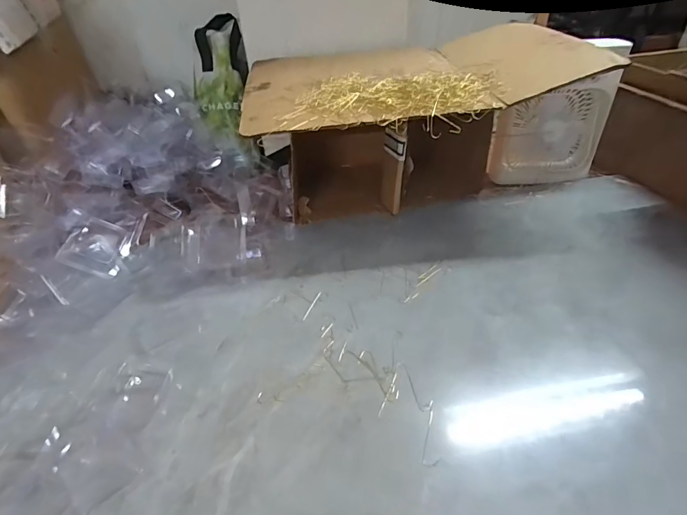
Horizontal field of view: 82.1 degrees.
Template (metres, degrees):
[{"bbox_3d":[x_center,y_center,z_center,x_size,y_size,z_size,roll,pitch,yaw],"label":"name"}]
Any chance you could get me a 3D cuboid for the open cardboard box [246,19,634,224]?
[{"bbox_3d":[0.108,-0.231,0.720,0.530,0.253,0.375,-8,37,-4],"label":"open cardboard box"}]

